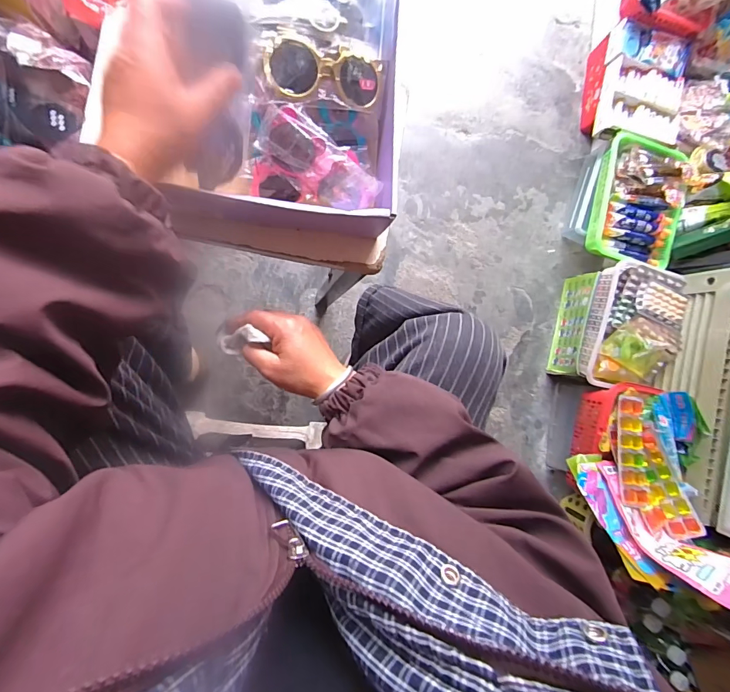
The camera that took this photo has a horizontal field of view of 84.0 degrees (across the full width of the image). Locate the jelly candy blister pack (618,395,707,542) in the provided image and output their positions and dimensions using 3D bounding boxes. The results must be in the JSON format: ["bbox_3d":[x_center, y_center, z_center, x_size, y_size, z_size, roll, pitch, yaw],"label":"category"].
[{"bbox_3d":[0.561,0.241,0.802,0.131,0.040,0.293,-15,83,-18],"label":"jelly candy blister pack"}]

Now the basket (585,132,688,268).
[{"bbox_3d":[0.634,-0.326,0.939,0.191,0.068,0.289,10,90,-7],"label":"basket"}]

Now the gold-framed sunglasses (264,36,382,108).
[{"bbox_3d":[-0.040,-0.276,0.414,0.119,0.022,0.048,-5,113,-22],"label":"gold-framed sunglasses"}]

